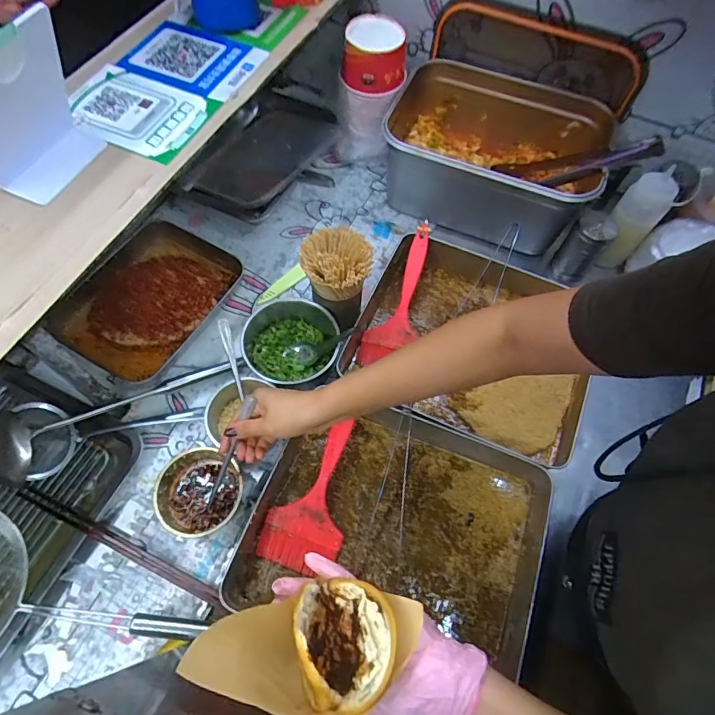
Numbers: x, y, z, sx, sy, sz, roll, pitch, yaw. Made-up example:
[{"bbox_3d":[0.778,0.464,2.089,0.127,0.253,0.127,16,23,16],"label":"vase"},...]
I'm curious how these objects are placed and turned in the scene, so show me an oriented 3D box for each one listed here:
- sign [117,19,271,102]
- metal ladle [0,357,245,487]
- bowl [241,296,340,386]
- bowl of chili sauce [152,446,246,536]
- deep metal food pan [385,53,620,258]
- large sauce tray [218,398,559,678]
[{"bbox_3d":[-0.223,-0.400,0.596,0.171,0.009,0.122,24,64,8],"label":"sign"},{"bbox_3d":[-0.325,0.062,0.600,0.309,0.063,0.081,-28,68,-16],"label":"metal ladle"},{"bbox_3d":[-0.097,-0.017,0.647,0.136,0.071,0.128,1,63,-3],"label":"bowl"},{"bbox_3d":[-0.196,0.171,0.565,0.097,0.054,0.100,1,63,-3],"label":"bowl of chili sauce"},{"bbox_3d":[0.225,-0.343,0.774,0.363,0.150,0.265,18,63,5],"label":"deep metal food pan"},{"bbox_3d":[0.043,0.217,0.559,0.343,0.045,0.275,17,63,5],"label":"large sauce tray"}]

